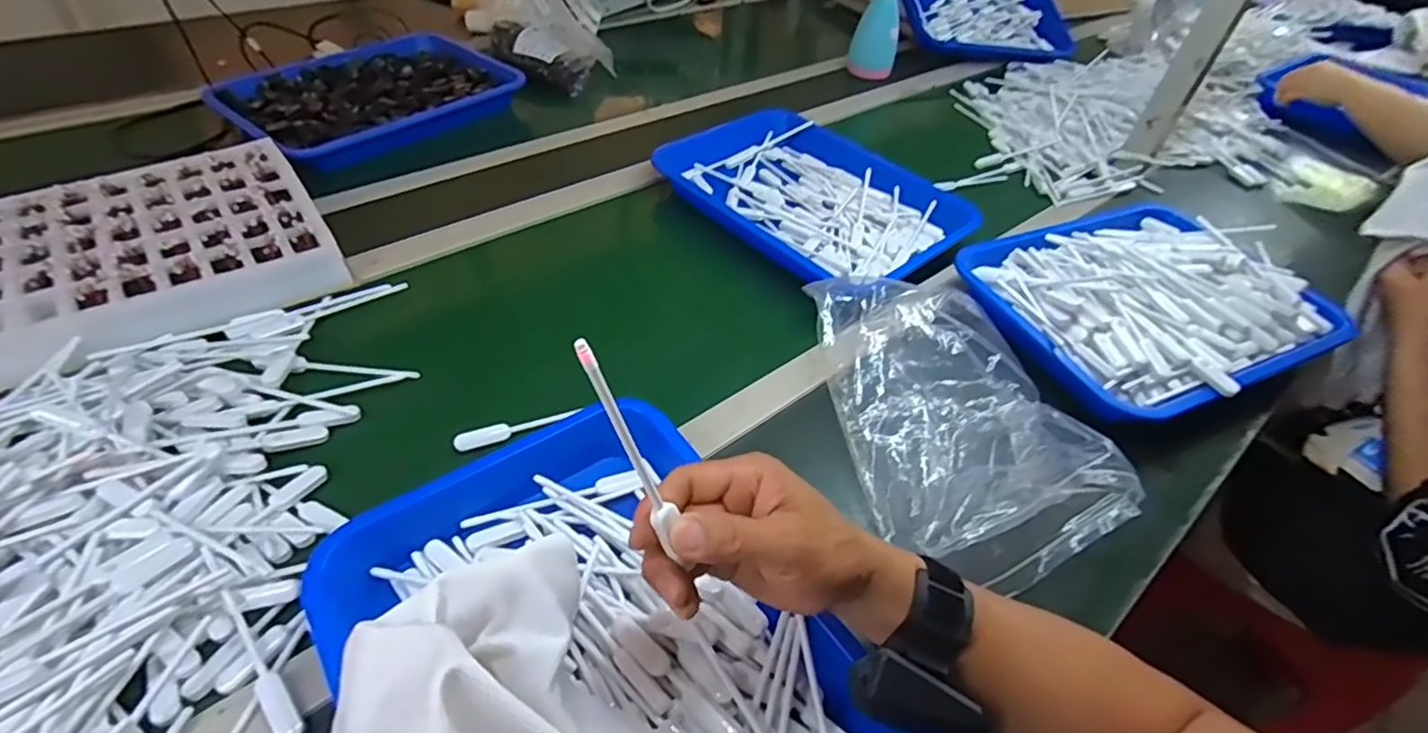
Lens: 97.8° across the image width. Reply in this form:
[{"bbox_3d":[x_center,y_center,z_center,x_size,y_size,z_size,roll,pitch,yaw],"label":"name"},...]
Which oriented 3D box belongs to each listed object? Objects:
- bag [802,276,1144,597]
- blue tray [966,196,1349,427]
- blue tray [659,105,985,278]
[{"bbox_3d":[0.215,0.031,0.554,0.195,0.060,0.305,-2,47,-9],"label":"bag"},{"bbox_3d":[0.469,-0.079,0.680,0.352,0.064,0.270,-18,52,-20],"label":"blue tray"},{"bbox_3d":[0.118,-0.220,0.796,0.267,0.037,0.359,-29,56,-30],"label":"blue tray"}]

